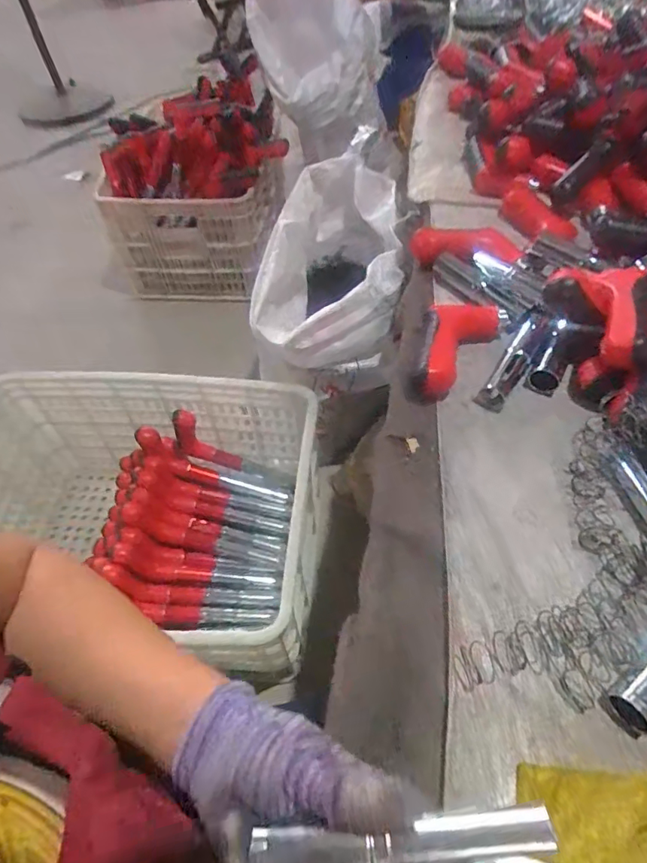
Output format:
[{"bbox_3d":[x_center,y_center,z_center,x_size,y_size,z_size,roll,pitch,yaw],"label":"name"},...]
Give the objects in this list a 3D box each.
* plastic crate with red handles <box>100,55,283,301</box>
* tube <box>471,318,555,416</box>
[{"bbox_3d":[-0.335,-0.686,1.436,0.453,0.452,0.441,4,55,5],"label":"plastic crate with red handles"},{"bbox_3d":[0.195,-0.071,0.495,0.028,0.030,0.119,31,61,22],"label":"tube"}]

